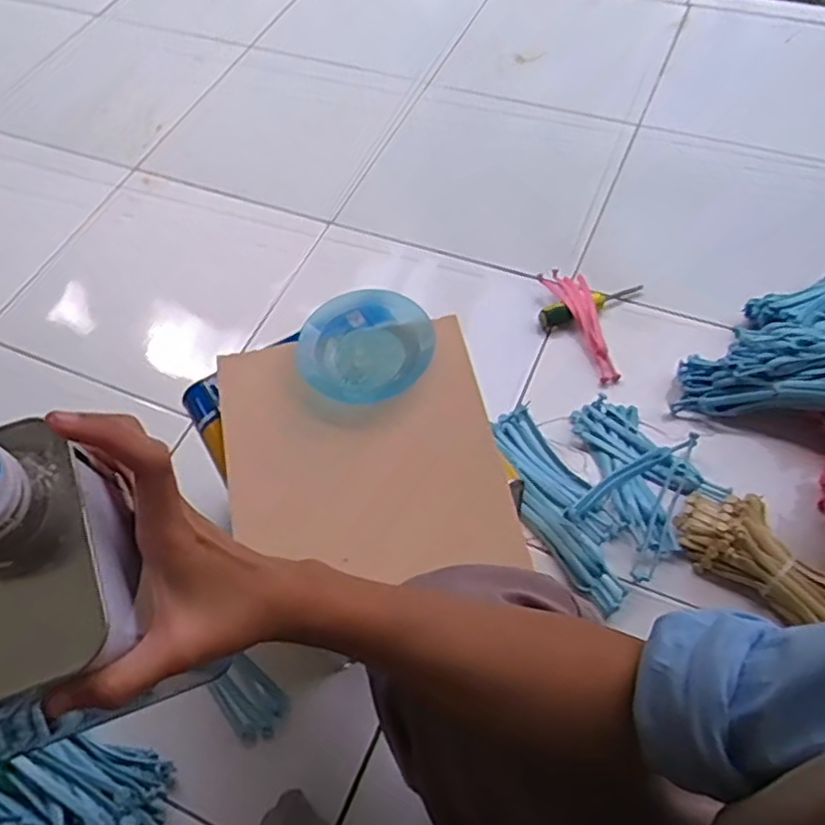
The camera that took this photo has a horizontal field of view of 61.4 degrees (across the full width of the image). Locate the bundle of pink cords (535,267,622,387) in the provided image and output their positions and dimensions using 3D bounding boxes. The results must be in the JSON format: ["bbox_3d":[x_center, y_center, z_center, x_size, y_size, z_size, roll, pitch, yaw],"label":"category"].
[{"bbox_3d":[0.244,-0.129,0.978,0.063,0.027,0.198,-21,59,-8],"label":"bundle of pink cords"}]

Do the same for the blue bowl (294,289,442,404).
[{"bbox_3d":[-0.042,-0.070,0.674,0.127,0.053,0.137,-2,58,4],"label":"blue bowl"}]

